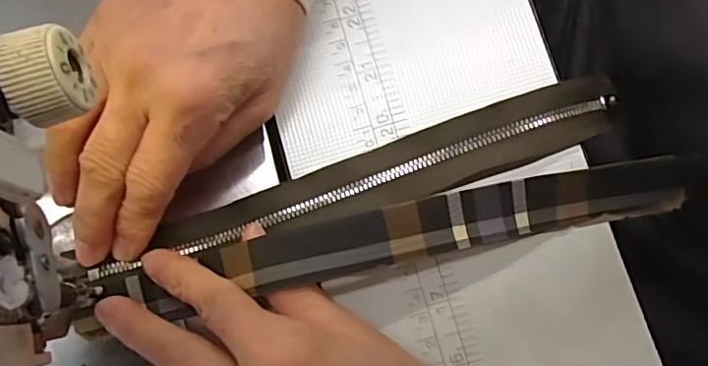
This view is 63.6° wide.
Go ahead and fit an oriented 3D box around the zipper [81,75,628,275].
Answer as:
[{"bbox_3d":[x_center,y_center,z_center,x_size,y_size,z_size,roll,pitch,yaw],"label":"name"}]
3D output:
[{"bbox_3d":[0.004,0.000,0.238,0.221,0.011,0.026,-18,84,0],"label":"zipper"}]

